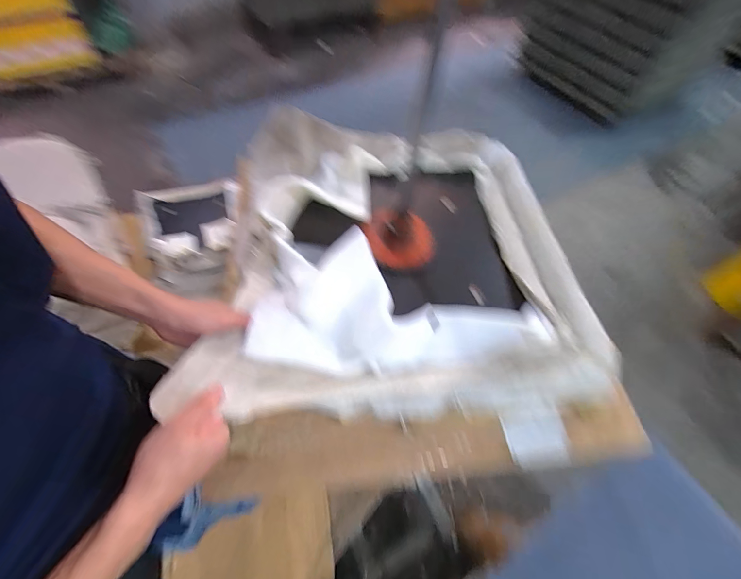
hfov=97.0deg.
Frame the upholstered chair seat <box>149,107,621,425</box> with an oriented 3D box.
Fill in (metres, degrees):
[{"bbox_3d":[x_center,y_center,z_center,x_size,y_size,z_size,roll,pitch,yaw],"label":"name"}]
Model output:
[{"bbox_3d":[0.056,-0.063,0.599,0.592,0.127,0.590,5,54,-10],"label":"upholstered chair seat"}]

